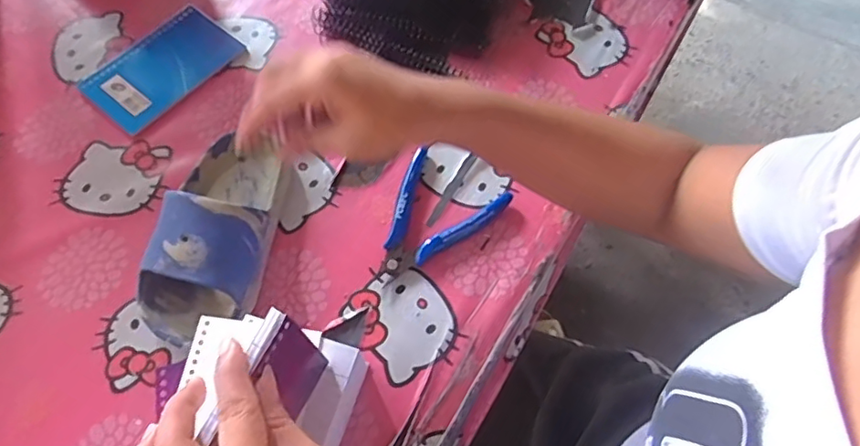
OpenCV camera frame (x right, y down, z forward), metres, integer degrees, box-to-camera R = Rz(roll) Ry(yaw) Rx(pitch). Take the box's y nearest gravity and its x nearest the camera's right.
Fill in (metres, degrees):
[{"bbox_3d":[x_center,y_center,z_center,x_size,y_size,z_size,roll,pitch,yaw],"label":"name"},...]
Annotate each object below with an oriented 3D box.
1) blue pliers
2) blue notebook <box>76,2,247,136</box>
[{"bbox_3d":[0.000,0.001,0.448,0.081,0.019,0.108,30,67,14],"label":"blue pliers"},{"bbox_3d":[-0.247,-0.145,0.532,0.080,0.008,0.131,38,69,17],"label":"blue notebook"}]

